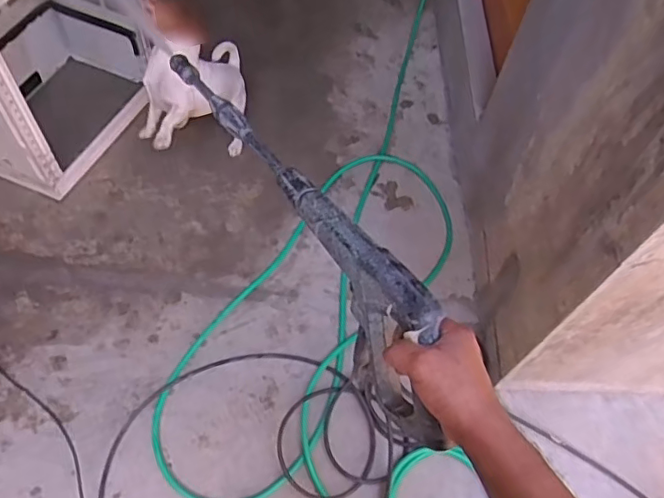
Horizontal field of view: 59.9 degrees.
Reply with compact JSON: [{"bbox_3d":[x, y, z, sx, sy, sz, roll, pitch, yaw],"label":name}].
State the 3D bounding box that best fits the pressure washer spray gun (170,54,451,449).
[{"bbox_3d":[-0.078,-0.100,0.767,0.059,0.149,0.795,-22,49,-16],"label":"pressure washer spray gun"}]

